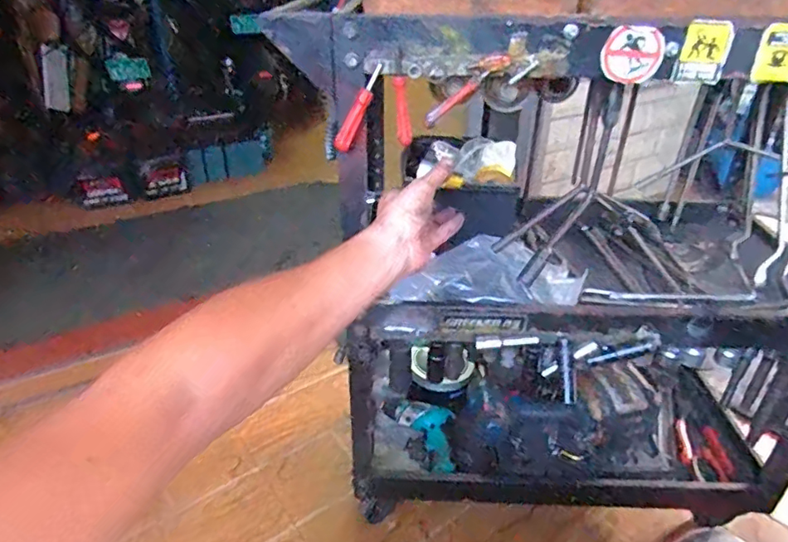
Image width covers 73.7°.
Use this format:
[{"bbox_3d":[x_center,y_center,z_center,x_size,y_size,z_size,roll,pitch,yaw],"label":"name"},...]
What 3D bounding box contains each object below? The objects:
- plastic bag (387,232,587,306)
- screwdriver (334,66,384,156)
[{"bbox_3d":[0.121,-0.004,0.706,0.243,0.041,0.122,3,30,4],"label":"plastic bag"},{"bbox_3d":[-0.035,-0.162,0.527,0.014,0.091,0.012,21,23,-23],"label":"screwdriver"}]

